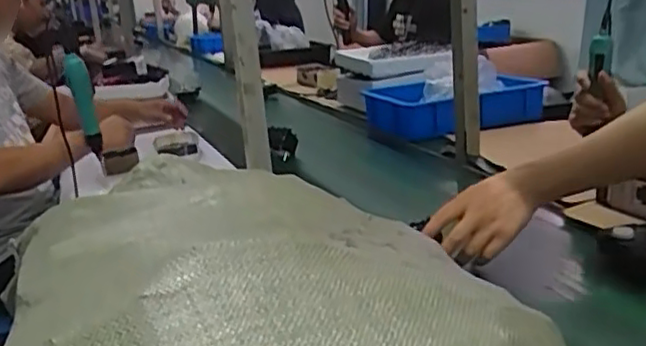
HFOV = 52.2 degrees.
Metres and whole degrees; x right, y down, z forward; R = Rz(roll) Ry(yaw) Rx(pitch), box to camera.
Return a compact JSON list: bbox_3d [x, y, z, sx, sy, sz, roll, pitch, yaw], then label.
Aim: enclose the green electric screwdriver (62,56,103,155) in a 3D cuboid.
[{"bbox_3d":[-0.552,-0.165,1.525,0.054,0.238,0.060,-14,-6,-29],"label":"green electric screwdriver"}]

